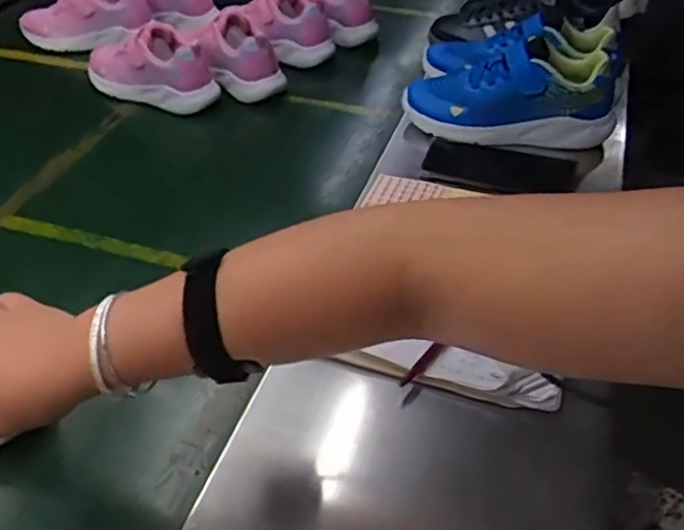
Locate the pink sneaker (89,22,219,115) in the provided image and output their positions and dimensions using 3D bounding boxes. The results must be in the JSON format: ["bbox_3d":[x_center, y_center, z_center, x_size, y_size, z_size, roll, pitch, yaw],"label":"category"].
[{"bbox_3d":[-0.270,-0.276,0.913,0.198,0.101,0.067,17,47,17],"label":"pink sneaker"}]

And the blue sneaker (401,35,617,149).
[{"bbox_3d":[0.199,-0.210,0.789,0.234,0.101,0.097,3,44,3],"label":"blue sneaker"}]

